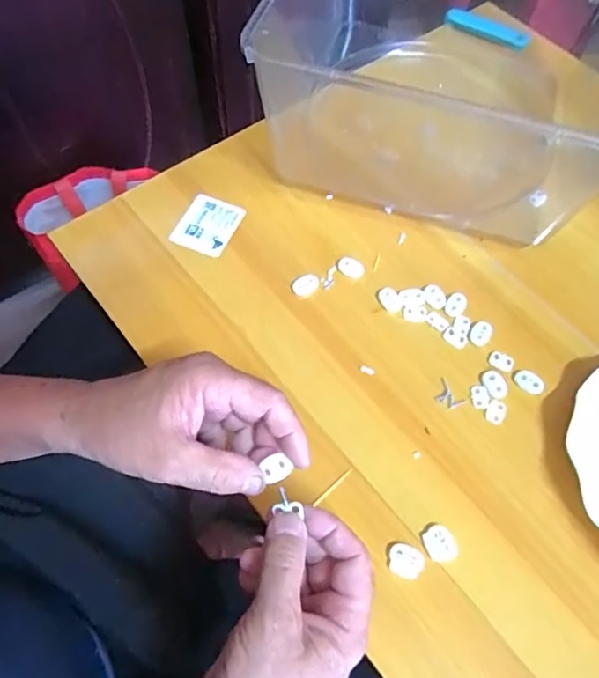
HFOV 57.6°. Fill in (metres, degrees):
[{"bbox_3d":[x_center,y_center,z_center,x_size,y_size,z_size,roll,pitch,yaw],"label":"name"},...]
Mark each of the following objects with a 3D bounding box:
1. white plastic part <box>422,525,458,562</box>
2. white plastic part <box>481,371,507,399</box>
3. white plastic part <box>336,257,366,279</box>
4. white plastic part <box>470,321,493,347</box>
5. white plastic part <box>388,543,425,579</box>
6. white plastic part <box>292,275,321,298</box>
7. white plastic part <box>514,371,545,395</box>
[{"bbox_3d":[0.096,0.141,0.374,0.020,0.004,0.024,-18,65,-12],"label":"white plastic part"},{"bbox_3d":[0.154,0.036,0.431,0.017,0.004,0.024,-17,65,-11],"label":"white plastic part"},{"bbox_3d":[0.045,-0.062,0.478,0.025,0.007,0.015,17,63,6],"label":"white plastic part"},{"bbox_3d":[0.151,-0.004,0.452,0.016,0.005,0.022,35,66,14],"label":"white plastic part"},{"bbox_3d":[0.072,0.149,0.366,0.023,0.004,0.020,16,63,5],"label":"white plastic part"},{"bbox_3d":[0.006,-0.047,0.469,0.025,0.004,0.018,-20,65,-13],"label":"white plastic part"},{"bbox_3d":[0.183,0.034,0.433,0.023,0.004,0.016,27,66,10],"label":"white plastic part"}]

